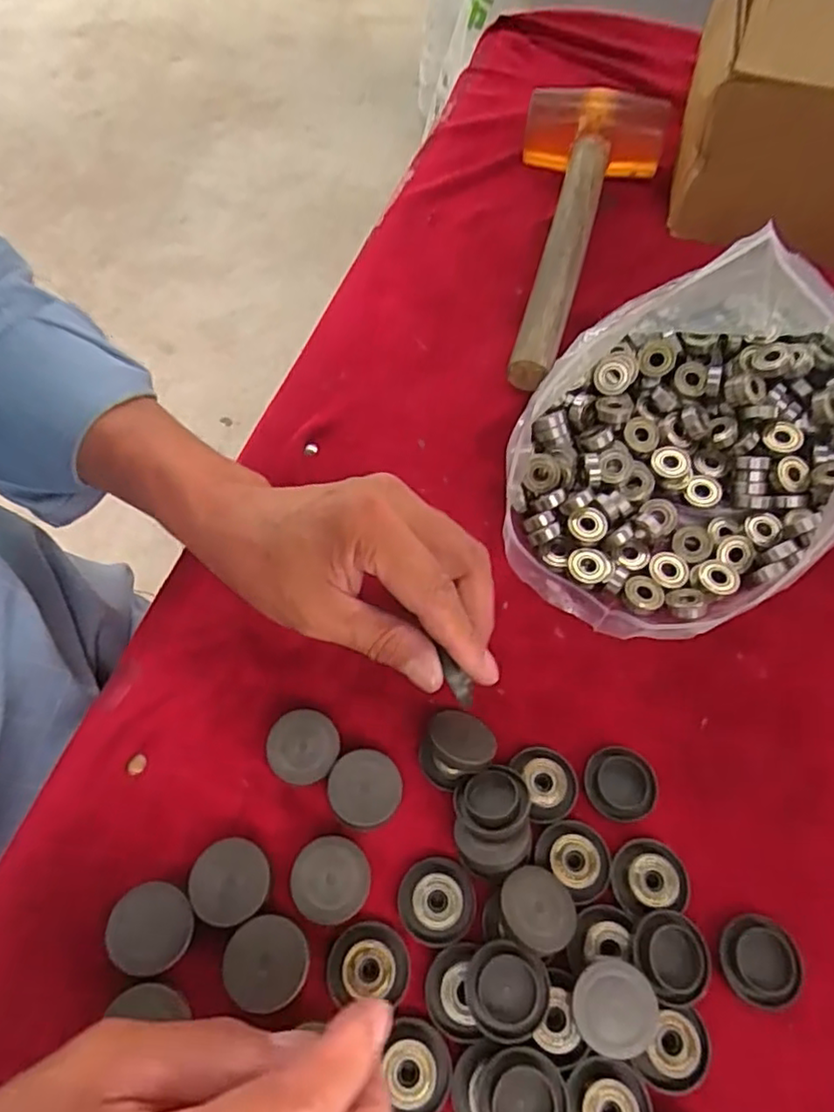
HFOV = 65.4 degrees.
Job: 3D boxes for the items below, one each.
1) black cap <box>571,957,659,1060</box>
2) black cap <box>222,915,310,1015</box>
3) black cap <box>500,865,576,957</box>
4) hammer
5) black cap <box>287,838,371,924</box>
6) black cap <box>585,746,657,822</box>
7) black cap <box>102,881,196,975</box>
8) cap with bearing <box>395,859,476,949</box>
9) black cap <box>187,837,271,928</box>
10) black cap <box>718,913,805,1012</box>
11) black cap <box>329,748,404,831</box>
[{"bbox_3d":[0.077,0.177,0.255,0.032,0.014,0.031,0,61,-1],"label":"black cap"},{"bbox_3d":[-0.060,0.165,0.263,0.033,0.011,0.032,0,61,-1],"label":"black cap"},{"bbox_3d":[0.050,0.148,0.270,0.032,0.009,0.032,4,43,-3],"label":"black cap"},{"bbox_3d":[0.107,-0.241,0.466,0.102,0.053,0.297,16,62,8],"label":"hammer"},{"bbox_3d":[-0.037,0.139,0.279,0.032,0.017,0.032,0,61,-1],"label":"black cap"},{"bbox_3d":[0.095,0.106,0.304,0.032,0.006,0.032,0,61,-1],"label":"black cap"},{"bbox_3d":[-0.109,0.153,0.267,0.033,0.010,0.031,0,61,-1],"label":"black cap"},{"bbox_3d":[0.008,0.148,0.279,0.032,0.010,0.033,0,61,-1],"label":"cap with bearing"},{"bbox_3d":[-0.078,0.139,0.277,0.032,0.016,0.032,0,61,-1],"label":"black cap"},{"bbox_3d":[0.143,0.169,0.271,0.029,0.012,0.033,-5,61,-4],"label":"black cap"},{"bbox_3d":[-0.023,0.108,0.297,0.032,0.016,0.033,0,61,-1],"label":"black cap"}]

